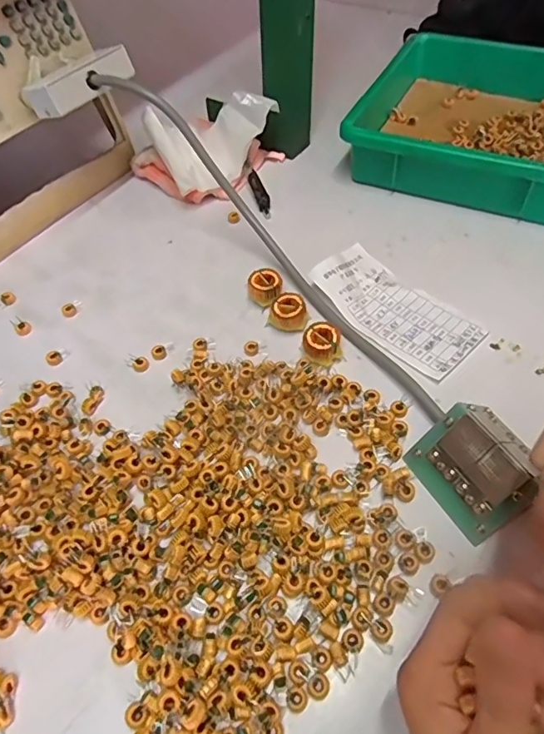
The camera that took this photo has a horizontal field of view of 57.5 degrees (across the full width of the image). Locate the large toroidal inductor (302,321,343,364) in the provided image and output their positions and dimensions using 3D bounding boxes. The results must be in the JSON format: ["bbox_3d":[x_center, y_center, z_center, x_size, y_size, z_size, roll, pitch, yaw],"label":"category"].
[{"bbox_3d":[0.037,-0.017,0.375,0.028,0.025,0.024,-1,55,3],"label":"large toroidal inductor"}]

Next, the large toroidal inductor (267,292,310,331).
[{"bbox_3d":[0.014,-0.041,0.396,0.028,0.025,0.027,10,56,11],"label":"large toroidal inductor"}]

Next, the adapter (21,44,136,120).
[{"bbox_3d":[-0.169,-0.249,0.423,0.059,0.025,0.091,28,61,21],"label":"adapter"}]

